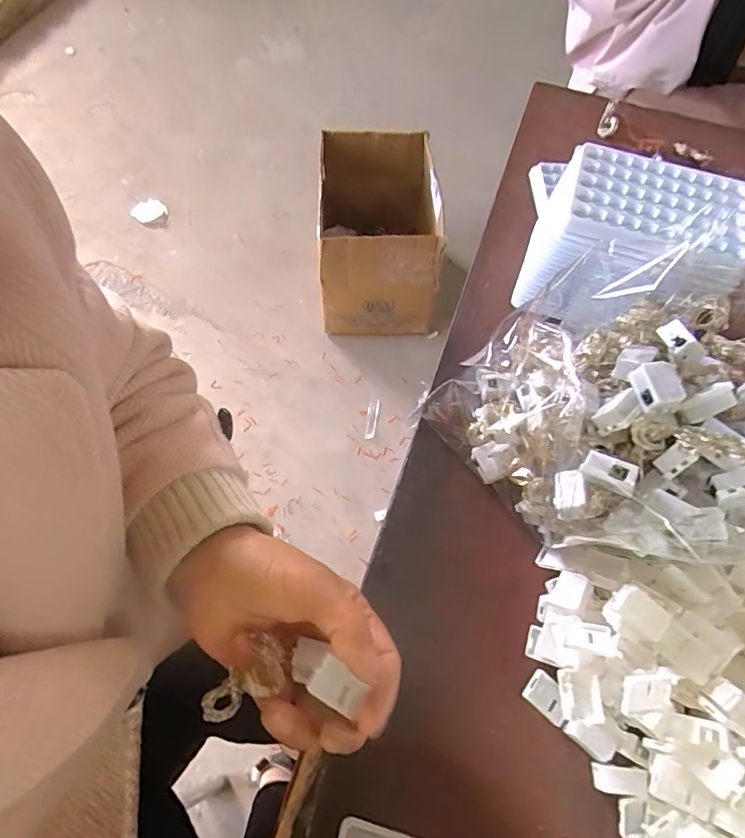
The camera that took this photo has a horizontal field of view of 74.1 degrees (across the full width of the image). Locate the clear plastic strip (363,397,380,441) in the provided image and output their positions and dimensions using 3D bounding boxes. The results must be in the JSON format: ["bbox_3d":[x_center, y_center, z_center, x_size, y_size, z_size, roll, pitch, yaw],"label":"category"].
[{"bbox_3d":[-0.002,0.000,1.177,0.029,0.009,0.112,10,63,3],"label":"clear plastic strip"}]

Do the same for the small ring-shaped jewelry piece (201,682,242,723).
[{"bbox_3d":[-0.077,0.145,0.252,0.020,0.008,0.016,-20,67,-13],"label":"small ring-shaped jewelry piece"}]

